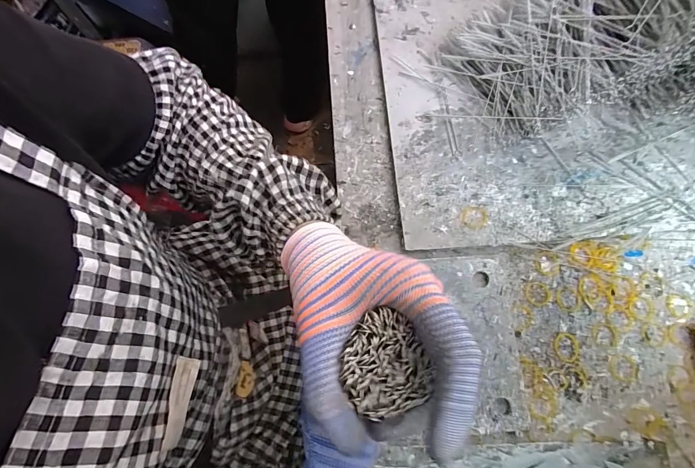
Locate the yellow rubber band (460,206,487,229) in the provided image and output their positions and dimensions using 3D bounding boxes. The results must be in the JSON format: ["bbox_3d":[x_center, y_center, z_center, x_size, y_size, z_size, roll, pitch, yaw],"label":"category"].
[{"bbox_3d":[0.159,-0.021,0.440,0.033,0.004,0.029,14,77,4],"label":"yellow rubber band"}]

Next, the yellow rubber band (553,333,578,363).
[{"bbox_3d":[0.255,0.132,0.408,0.029,0.004,0.032,8,76,3],"label":"yellow rubber band"}]

